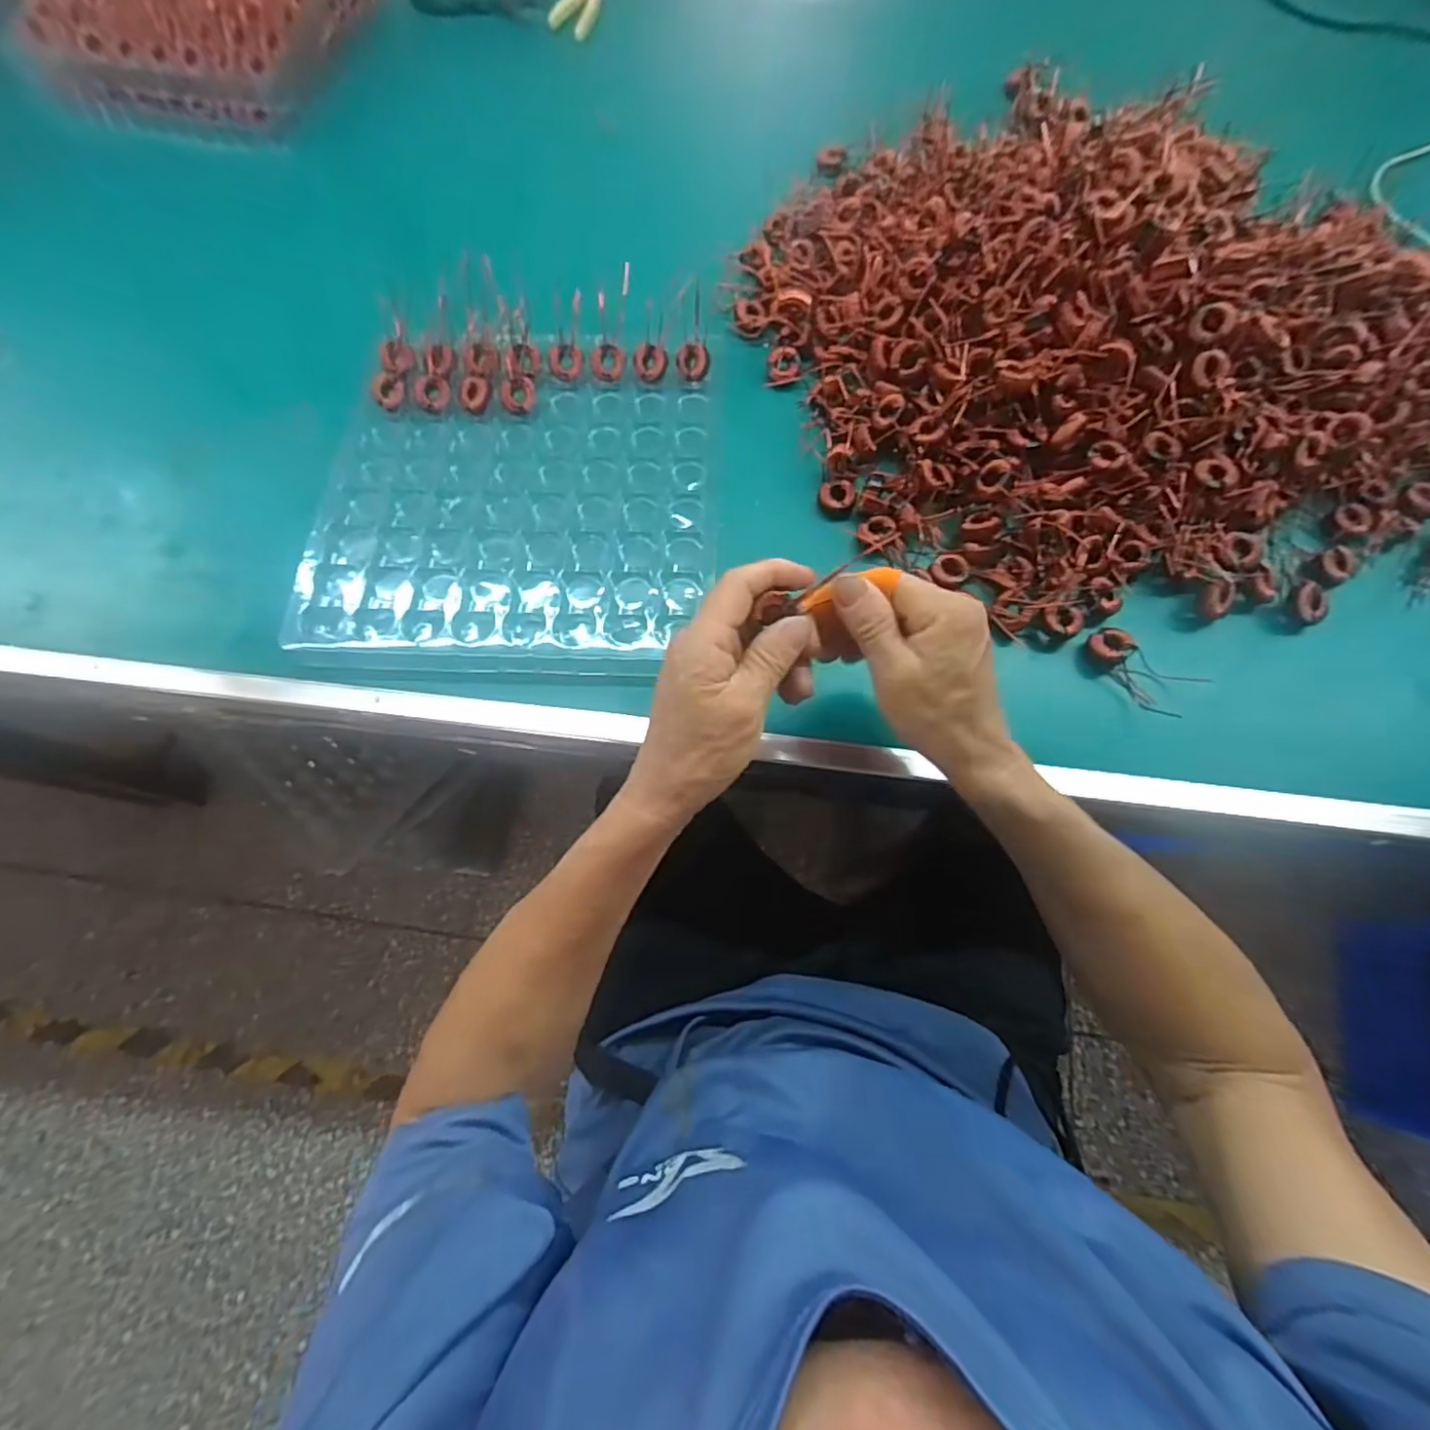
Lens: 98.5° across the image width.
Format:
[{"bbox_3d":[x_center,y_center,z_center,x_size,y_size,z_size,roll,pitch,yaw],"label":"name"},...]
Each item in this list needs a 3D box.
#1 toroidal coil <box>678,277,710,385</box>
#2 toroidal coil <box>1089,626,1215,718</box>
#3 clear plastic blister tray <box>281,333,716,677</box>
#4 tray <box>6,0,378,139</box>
[{"bbox_3d":[-0.018,-0.297,0.479,0.025,0.006,0.067,-2,111,8],"label":"toroidal coil"},{"bbox_3d":[0.276,-0.028,0.400,0.071,0.019,0.037,35,75,11],"label":"toroidal coil"},{"bbox_3d":[-0.142,-0.160,0.454,0.272,0.018,0.270,1,71,1],"label":"clear plastic blister tray"},{"bbox_3d":[-0.518,-0.744,0.627,0.281,0.067,0.306,12,72,4],"label":"tray"}]

